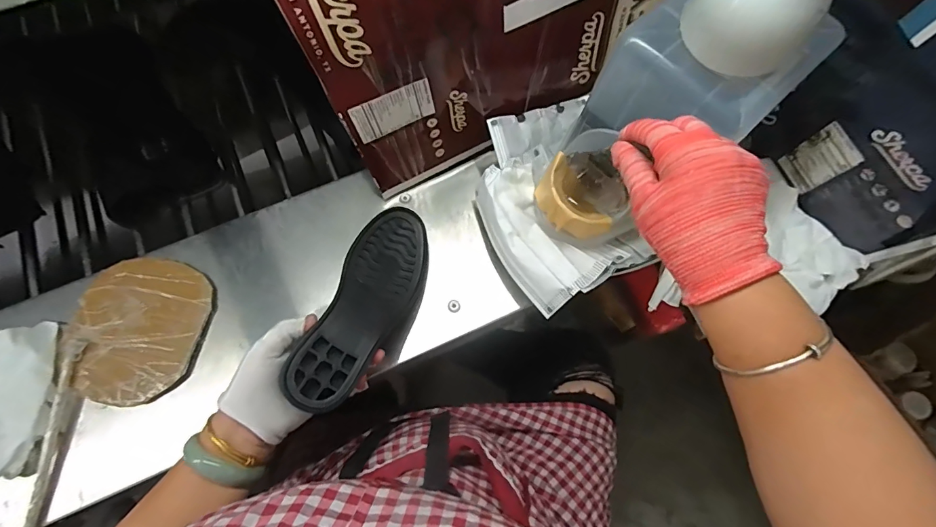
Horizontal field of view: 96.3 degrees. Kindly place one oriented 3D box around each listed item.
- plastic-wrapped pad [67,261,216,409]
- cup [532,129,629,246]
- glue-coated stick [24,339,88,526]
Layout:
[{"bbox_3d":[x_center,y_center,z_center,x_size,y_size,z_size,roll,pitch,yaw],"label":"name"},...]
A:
[{"bbox_3d":[-0.357,0.069,0.454,0.141,0.014,0.152,12,72,5],"label":"plastic-wrapped pad"},{"bbox_3d":[0.122,-0.073,0.439,0.096,0.077,0.092,0,71,1],"label":"cup"},{"bbox_3d":[-0.411,0.176,0.414,0.015,0.017,0.195,2,71,1],"label":"glue-coated stick"}]

